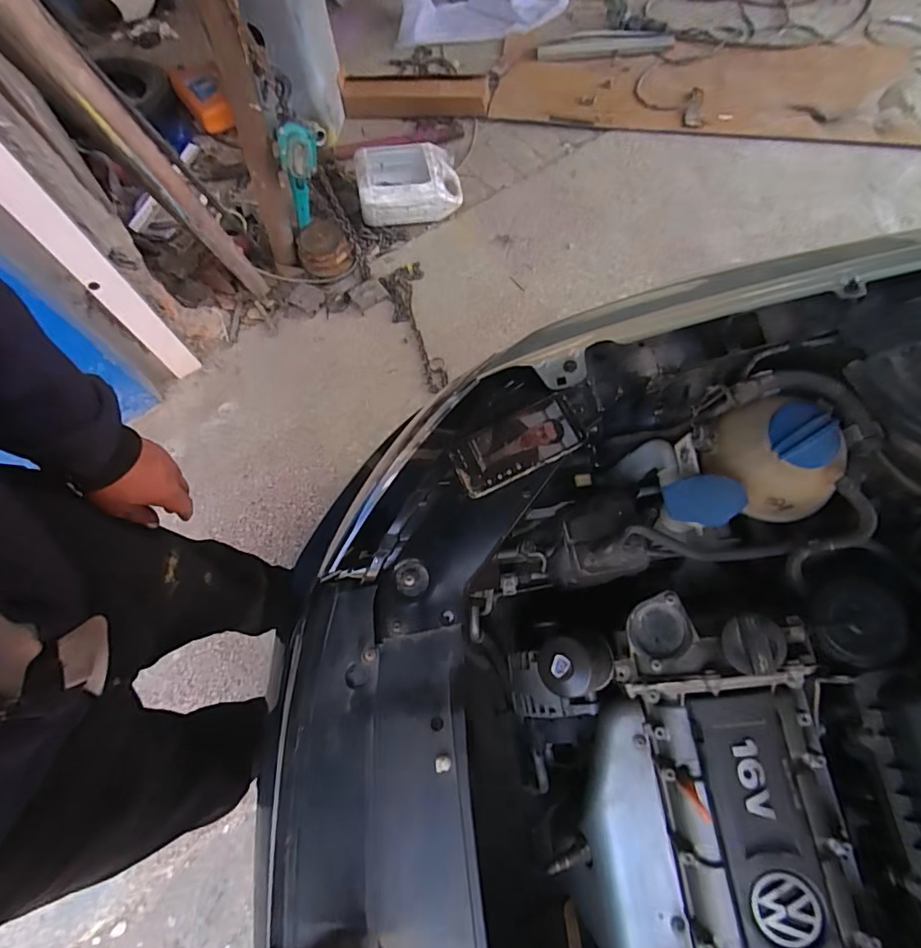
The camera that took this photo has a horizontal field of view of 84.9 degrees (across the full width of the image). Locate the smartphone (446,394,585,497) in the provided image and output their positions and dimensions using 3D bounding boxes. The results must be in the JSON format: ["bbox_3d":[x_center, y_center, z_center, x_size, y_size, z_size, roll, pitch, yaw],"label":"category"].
[{"bbox_3d":[0.069,-0.035,0.624,0.157,0.009,0.075,-25,71,2],"label":"smartphone"}]

